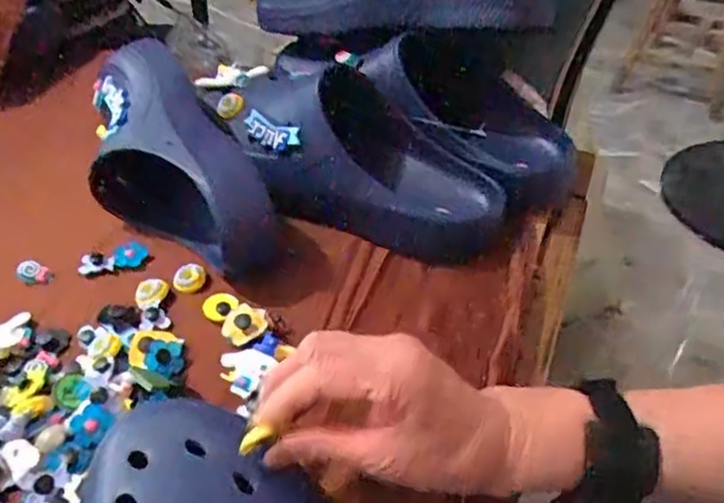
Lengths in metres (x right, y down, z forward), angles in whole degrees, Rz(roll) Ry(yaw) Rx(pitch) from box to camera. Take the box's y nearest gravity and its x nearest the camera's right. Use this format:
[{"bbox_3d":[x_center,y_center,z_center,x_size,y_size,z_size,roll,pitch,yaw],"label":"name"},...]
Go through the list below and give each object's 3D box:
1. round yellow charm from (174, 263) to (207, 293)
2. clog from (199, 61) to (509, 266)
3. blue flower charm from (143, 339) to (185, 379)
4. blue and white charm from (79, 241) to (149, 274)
[{"bbox_3d":[-0.128,0.019,0.511,0.023,0.014,0.021,0,43,0],"label":"round yellow charm"},{"bbox_3d":[-0.015,-0.087,0.553,0.281,0.100,0.107,31,50,9],"label":"clog"},{"bbox_3d":[-0.128,0.070,0.449,0.024,0.008,0.026,9,55,-15],"label":"blue flower charm"},{"bbox_3d":[-0.191,0.005,0.530,0.049,0.007,0.023,-11,44,-11],"label":"blue and white charm"}]

